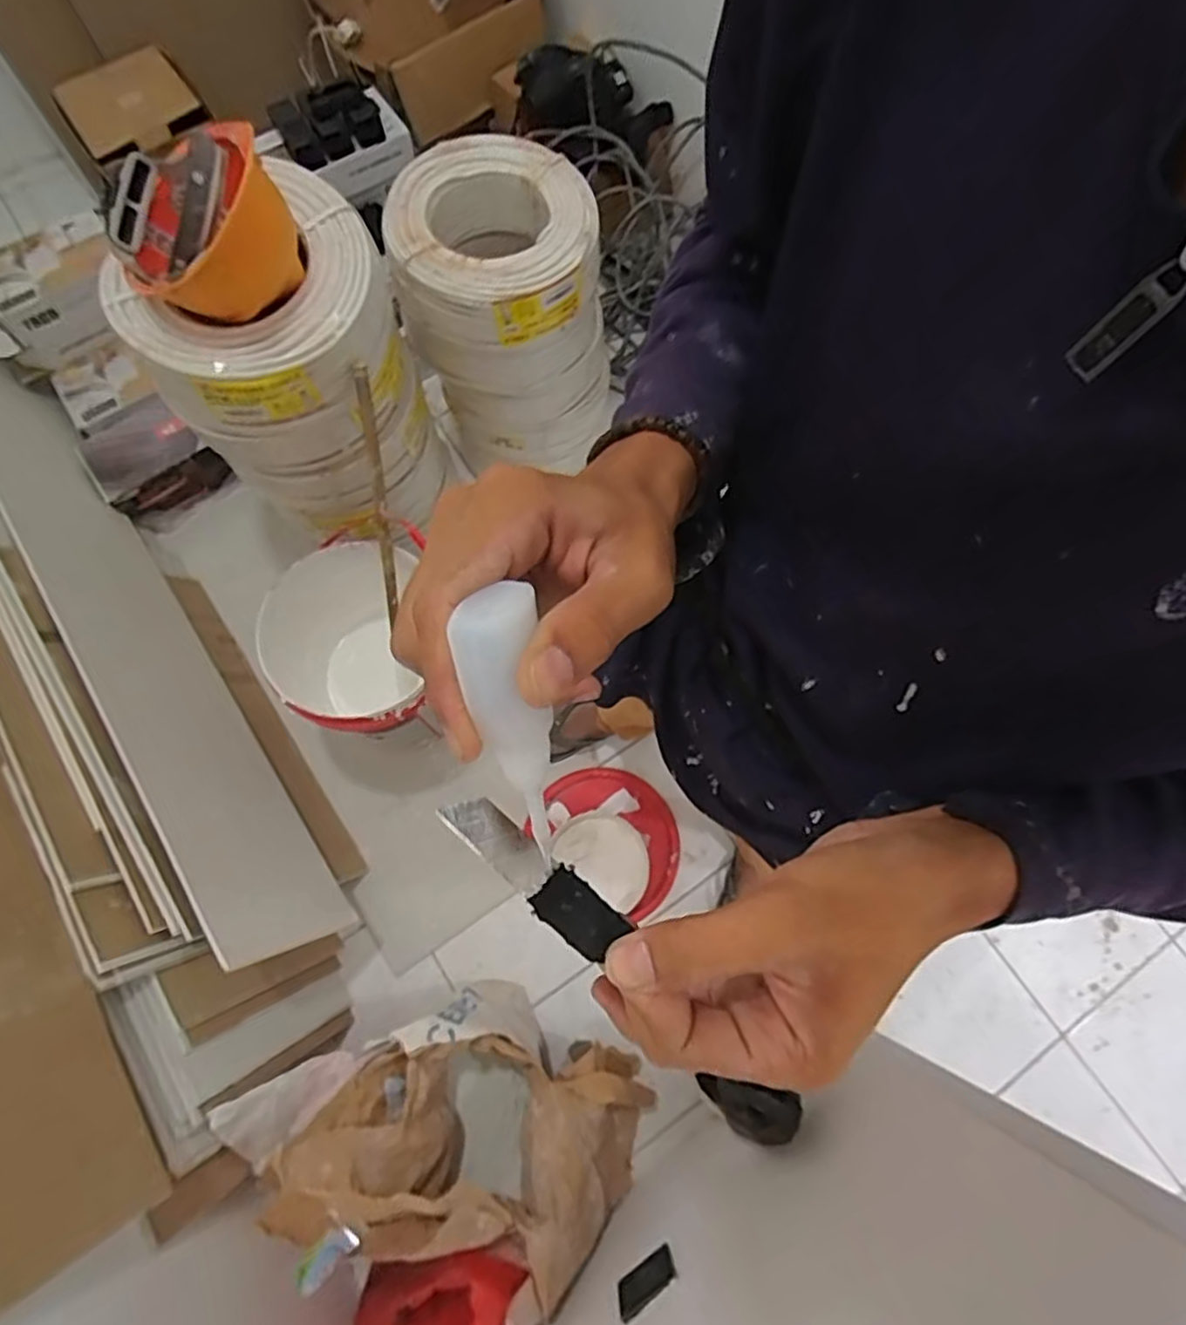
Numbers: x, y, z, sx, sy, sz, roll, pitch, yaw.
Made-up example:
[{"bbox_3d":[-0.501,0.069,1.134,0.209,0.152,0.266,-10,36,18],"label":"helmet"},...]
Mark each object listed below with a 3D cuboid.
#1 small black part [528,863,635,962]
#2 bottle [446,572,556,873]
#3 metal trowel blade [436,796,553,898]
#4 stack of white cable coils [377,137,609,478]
[{"bbox_3d":[-0.006,0.088,0.245,0.032,0.004,0.020,40,59,21],"label":"small black part"},{"bbox_3d":[-0.022,0.020,0.210,0.023,0.021,0.082,-14,117,-5],"label":"bottle"},{"bbox_3d":[-0.035,0.066,0.258,0.045,0.004,0.017,38,60,15],"label":"metal trowel blade"},{"bbox_3d":[-0.140,-0.616,1.318,0.348,0.532,0.338,0,72,-1],"label":"stack of white cable coils"}]

